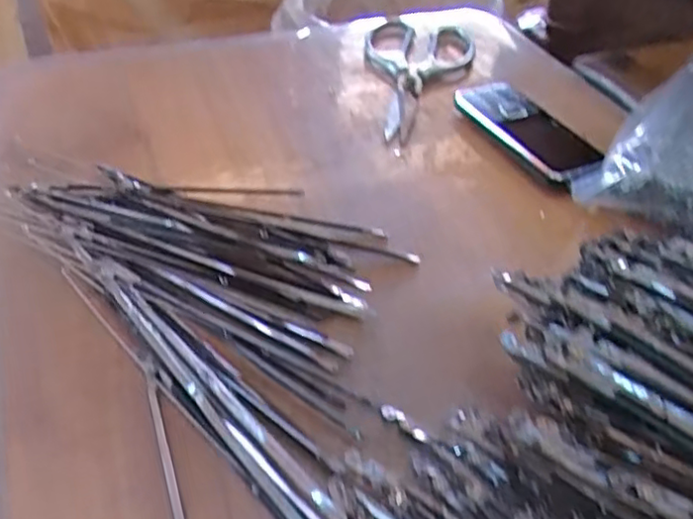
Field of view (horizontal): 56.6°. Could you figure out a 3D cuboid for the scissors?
[{"bbox_3d":[0.065,-0.156,0.538,0.092,0.012,0.200,2,42,-1],"label":"scissors"}]

